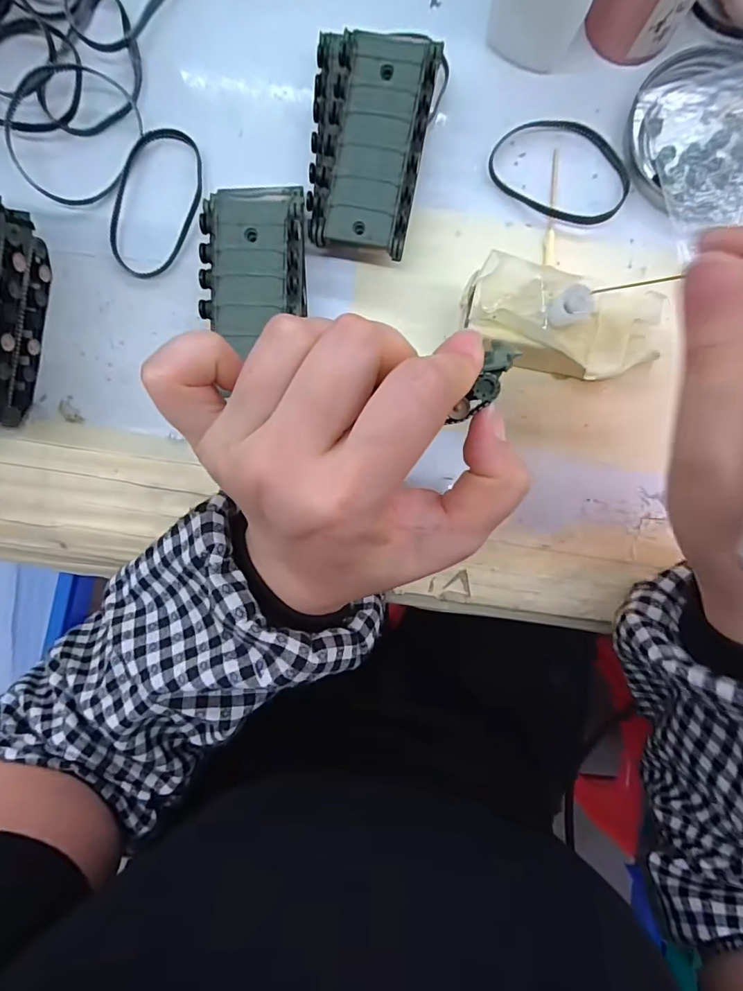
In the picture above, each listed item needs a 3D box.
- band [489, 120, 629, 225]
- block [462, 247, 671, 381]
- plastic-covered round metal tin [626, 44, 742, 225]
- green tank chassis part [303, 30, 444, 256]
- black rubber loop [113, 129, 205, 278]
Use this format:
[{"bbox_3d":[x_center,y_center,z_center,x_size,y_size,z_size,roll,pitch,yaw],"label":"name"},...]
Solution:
[{"bbox_3d":[0.096,-0.165,0.232,0.070,0.004,0.049,30,90,0],"label":"band"},{"bbox_3d":[0.082,-0.076,0.197,0.083,0.026,0.041,13,89,0],"label":"block"},{"bbox_3d":[0.166,-0.178,0.228,0.073,0.009,0.084,-11,89,0],"label":"plastic-covered round metal tin"},{"bbox_3d":[-0.003,-0.160,0.218,0.052,0.032,0.087,9,89,0],"label":"green tank chassis part"},{"bbox_3d":[-0.107,-0.146,0.230,0.040,0.004,0.073,15,89,0],"label":"black rubber loop"}]

